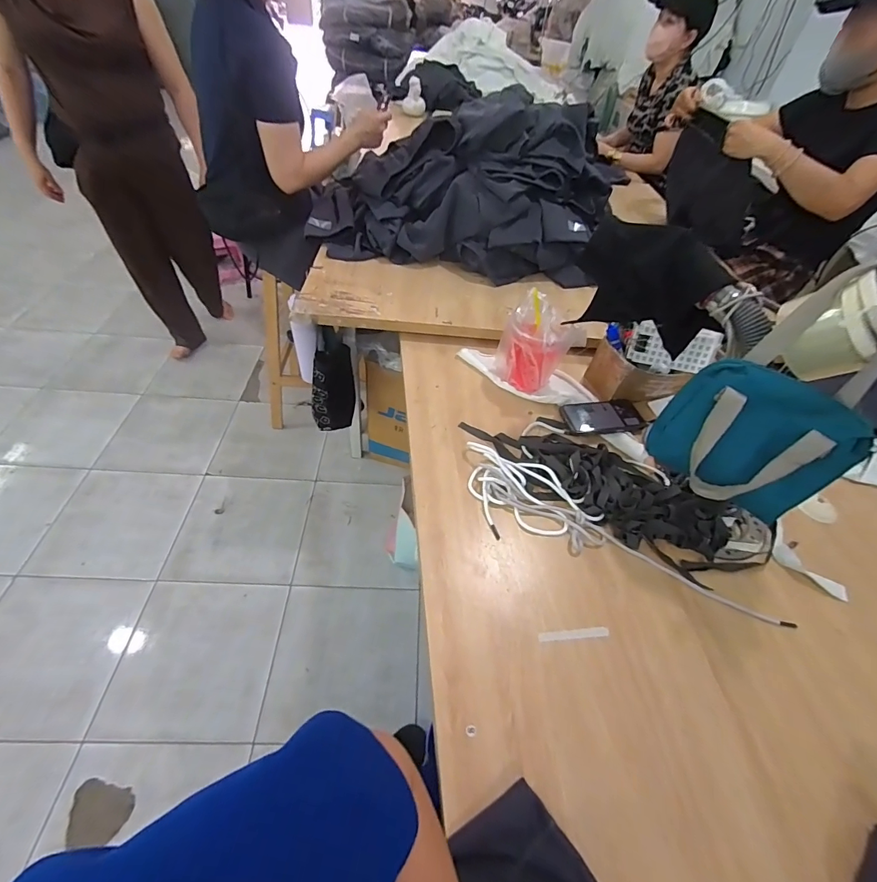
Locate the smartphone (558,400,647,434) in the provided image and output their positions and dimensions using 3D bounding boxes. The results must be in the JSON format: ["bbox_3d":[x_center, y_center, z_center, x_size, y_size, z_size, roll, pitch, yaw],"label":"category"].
[{"bbox_3d":[0.325,-0.049,0.811,0.166,0.014,0.078,-4,49,-10],"label":"smartphone"}]

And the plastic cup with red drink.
[{"bbox_3d":[0.191,-0.185,0.804,0.109,0.178,0.105,-17,53,-21],"label":"plastic cup with red drink"}]

